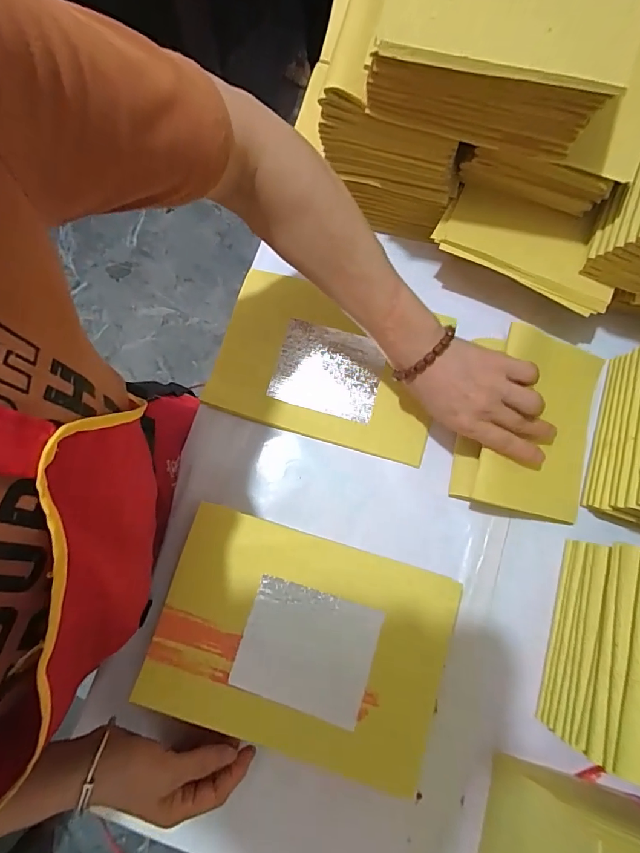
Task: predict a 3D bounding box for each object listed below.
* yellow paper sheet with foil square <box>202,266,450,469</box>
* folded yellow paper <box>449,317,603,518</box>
[{"bbox_3d":[0.009,-0.063,0.455,0.219,0.007,0.153,16,80,2],"label":"yellow paper sheet with foil square"},{"bbox_3d":[0.192,-0.004,0.409,0.112,0.039,0.165,13,86,11],"label":"folded yellow paper"}]

